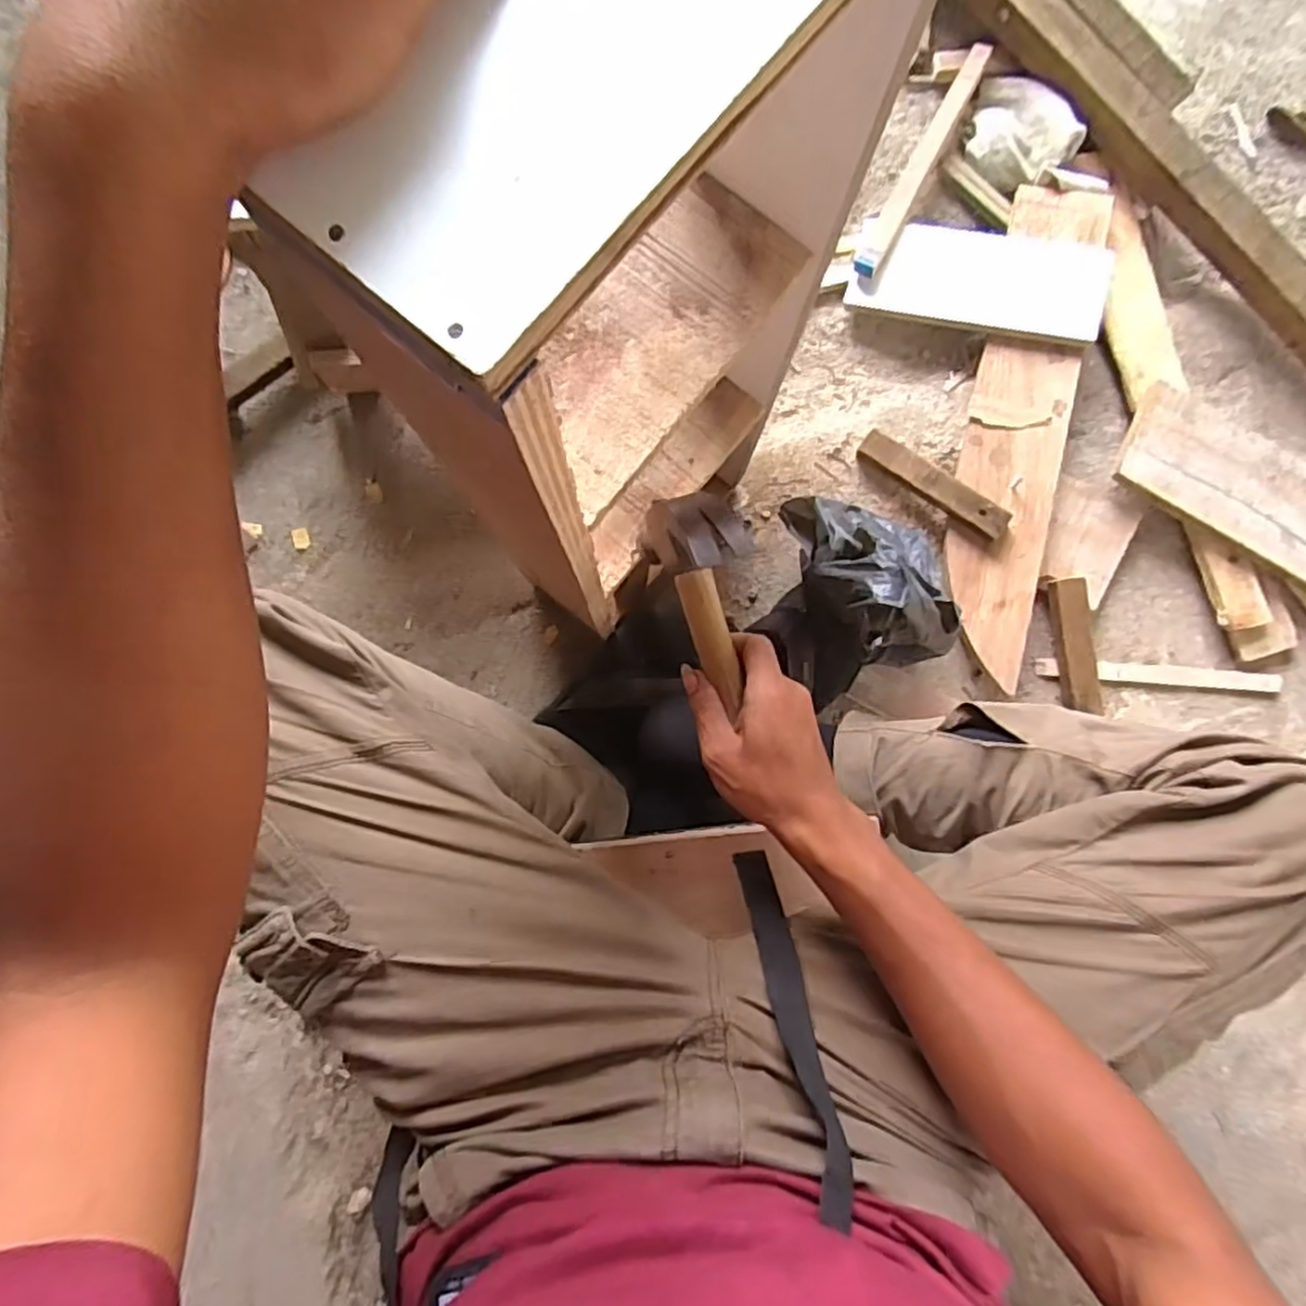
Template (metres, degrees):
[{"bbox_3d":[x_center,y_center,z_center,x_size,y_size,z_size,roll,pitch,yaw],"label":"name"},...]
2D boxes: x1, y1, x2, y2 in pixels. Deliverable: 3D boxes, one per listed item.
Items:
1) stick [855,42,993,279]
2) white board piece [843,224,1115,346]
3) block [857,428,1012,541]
[{"bbox_3d":[0.304,-0.551,0.799,0.032,0.029,0.303,29,86,1],"label":"stick"},{"bbox_3d":[0.358,-0.416,0.784,0.257,0.021,0.122,15,82,9],"label":"white board piece"},{"bbox_3d":[0.300,-0.180,0.763,0.173,0.019,0.034,38,85,15],"label":"block"}]

